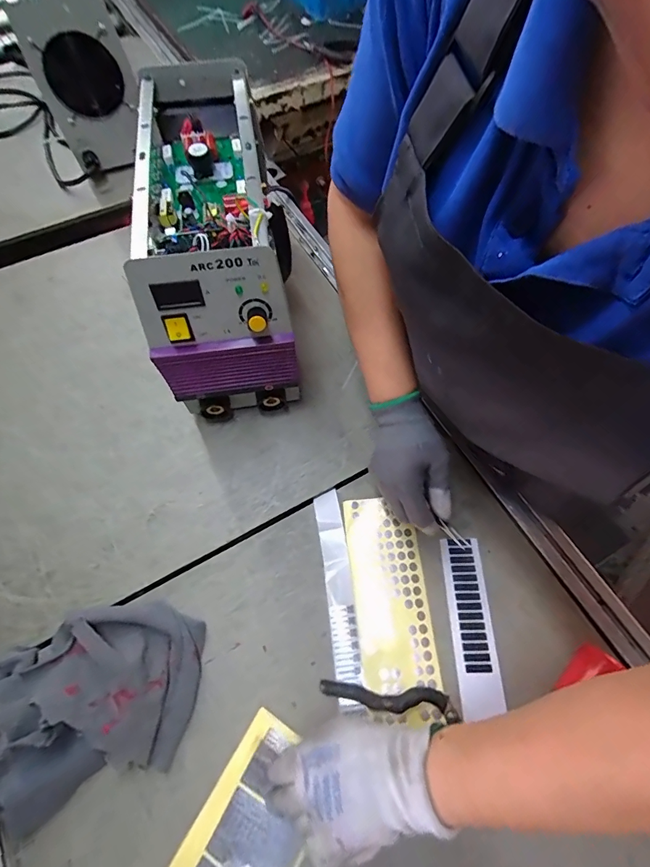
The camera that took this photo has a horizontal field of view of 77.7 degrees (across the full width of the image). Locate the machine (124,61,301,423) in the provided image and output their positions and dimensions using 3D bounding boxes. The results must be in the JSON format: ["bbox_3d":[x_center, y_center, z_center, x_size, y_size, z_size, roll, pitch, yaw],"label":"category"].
[{"bbox_3d":[-0.131,-0.254,0.508,0.146,0.195,0.397,-7,64,-4],"label":"machine"}]

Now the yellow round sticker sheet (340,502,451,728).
[{"bbox_3d":[0.074,0.184,0.452,0.084,0.006,0.225,-5,65,-2],"label":"yellow round sticker sheet"}]

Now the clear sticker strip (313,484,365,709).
[{"bbox_3d":[0.015,0.176,0.458,0.030,0.006,0.227,-9,65,0],"label":"clear sticker strip"}]

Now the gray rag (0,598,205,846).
[{"bbox_3d":[-0.241,0.260,0.387,0.245,0.061,0.159,-19,66,-8],"label":"gray rag"}]

